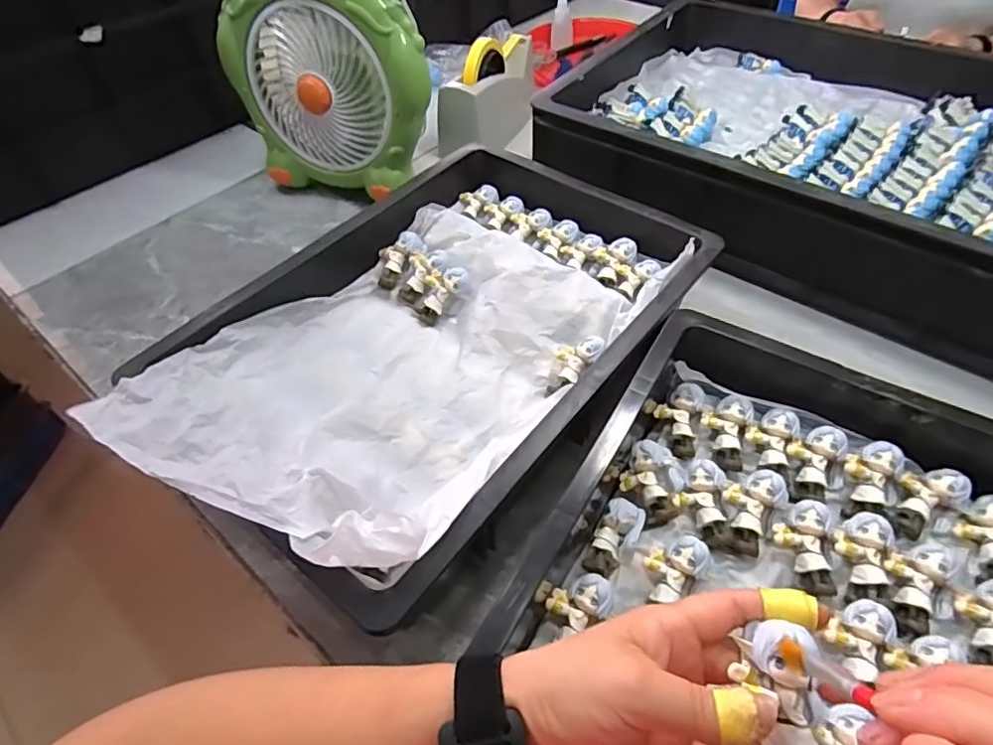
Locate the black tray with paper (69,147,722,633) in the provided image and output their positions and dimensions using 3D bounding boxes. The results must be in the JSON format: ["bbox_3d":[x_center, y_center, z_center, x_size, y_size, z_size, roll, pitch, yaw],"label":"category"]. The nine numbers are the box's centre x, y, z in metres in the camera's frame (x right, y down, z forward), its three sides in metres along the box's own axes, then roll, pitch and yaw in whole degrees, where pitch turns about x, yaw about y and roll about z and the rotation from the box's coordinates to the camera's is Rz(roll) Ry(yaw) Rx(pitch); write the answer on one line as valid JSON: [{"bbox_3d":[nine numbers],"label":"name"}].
[{"bbox_3d":[-0.056,-0.042,0.489,0.324,0.083,0.471,30,58,24],"label":"black tray with paper"}]

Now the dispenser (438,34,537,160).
[{"bbox_3d":[-0.005,-0.415,0.802,0.073,0.115,0.194,19,54,17],"label":"dispenser"}]

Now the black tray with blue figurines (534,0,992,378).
[{"bbox_3d":[0.380,-0.258,0.656,0.578,0.118,0.405,30,58,24],"label":"black tray with blue figurines"}]

